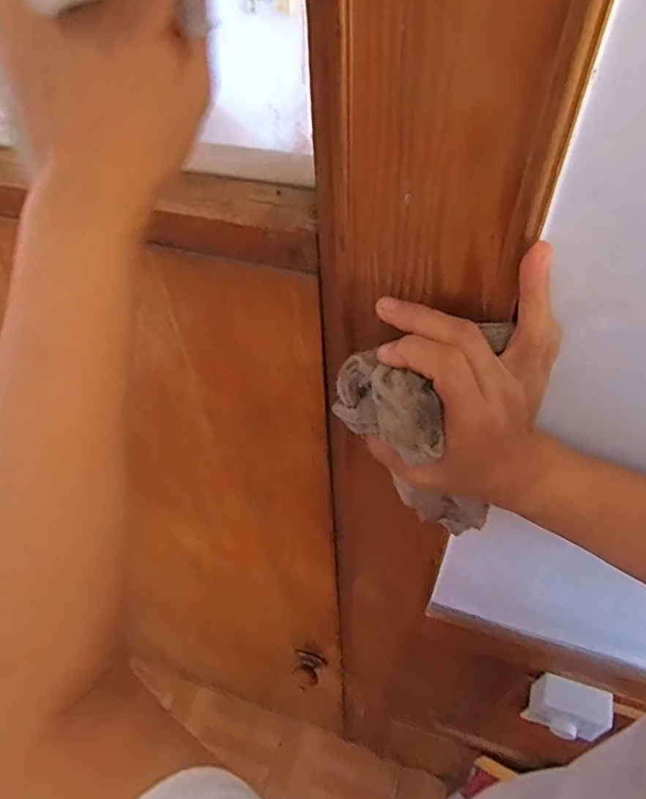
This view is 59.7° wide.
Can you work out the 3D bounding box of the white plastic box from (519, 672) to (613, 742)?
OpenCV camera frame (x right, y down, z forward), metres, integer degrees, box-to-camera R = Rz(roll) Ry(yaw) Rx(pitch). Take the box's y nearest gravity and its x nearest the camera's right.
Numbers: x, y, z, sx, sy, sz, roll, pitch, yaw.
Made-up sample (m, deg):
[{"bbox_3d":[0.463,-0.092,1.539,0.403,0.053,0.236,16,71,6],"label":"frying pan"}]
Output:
[{"bbox_3d":[0.330,0.416,0.757,0.095,0.066,0.059,14,54,13],"label":"white plastic box"}]

